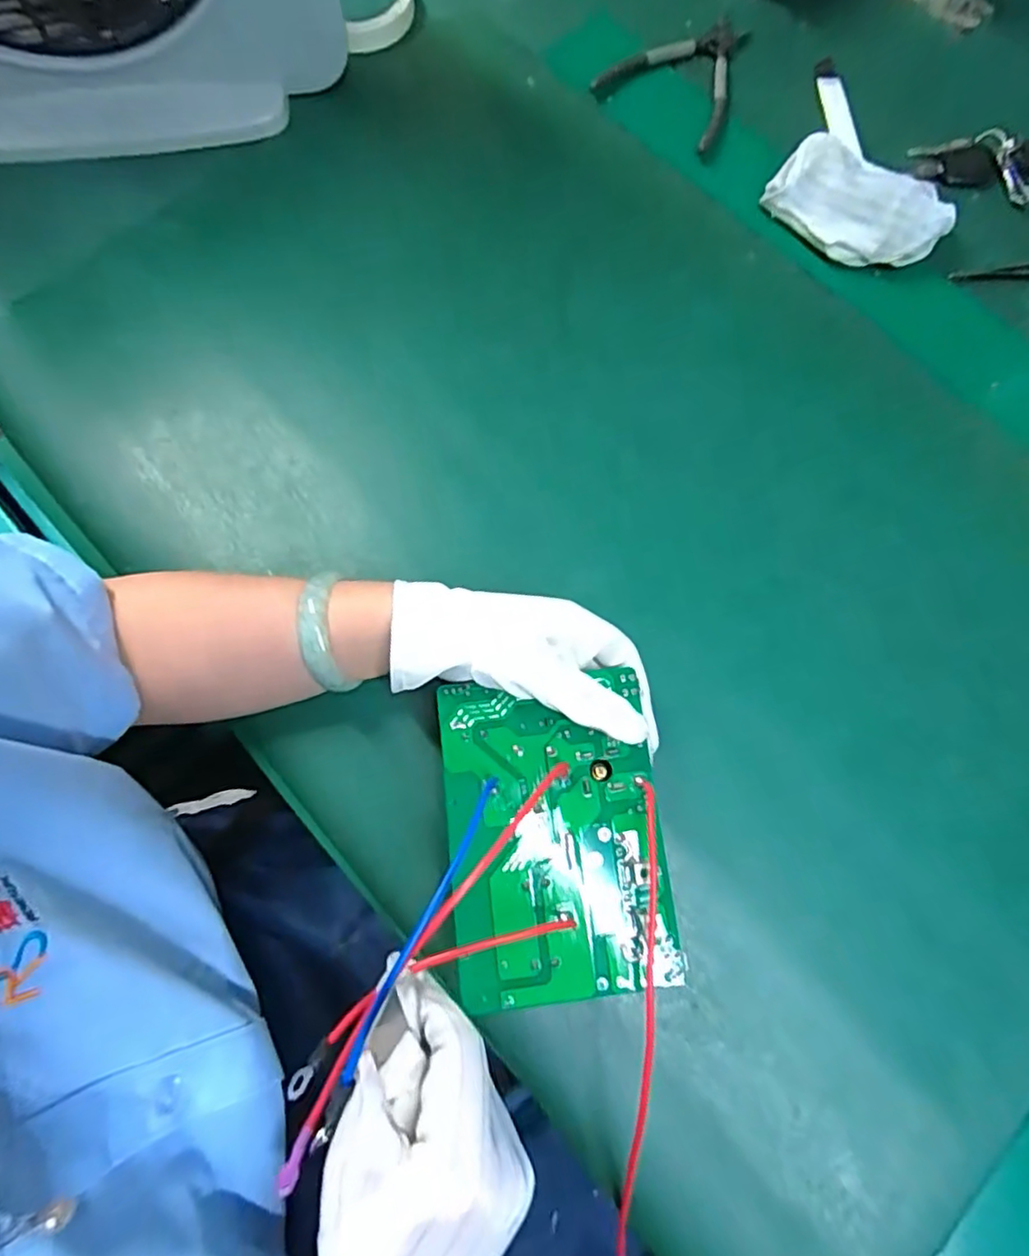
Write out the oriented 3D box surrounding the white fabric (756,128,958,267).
[{"bbox_3d":[0.253,-0.311,0.478,0.124,0.032,0.069,33,77,6],"label":"white fabric"}]

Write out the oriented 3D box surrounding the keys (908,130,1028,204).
[{"bbox_3d":[0.396,-0.368,0.509,0.146,0.018,0.057,-5,76,-3],"label":"keys"}]

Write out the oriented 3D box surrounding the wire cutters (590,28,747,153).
[{"bbox_3d":[0.141,-0.455,0.524,0.106,0.007,0.136,32,77,6],"label":"wire cutters"}]

